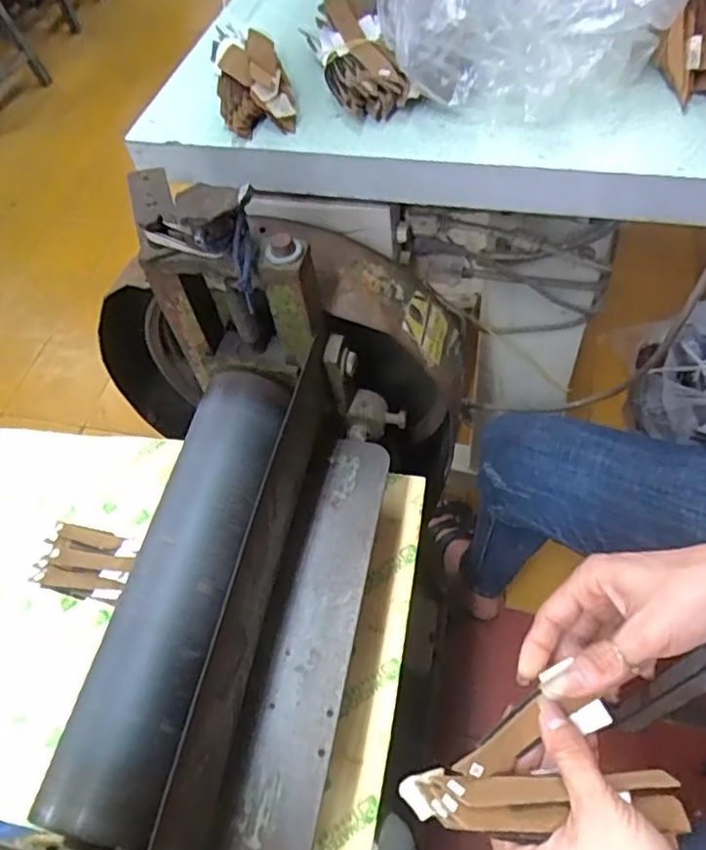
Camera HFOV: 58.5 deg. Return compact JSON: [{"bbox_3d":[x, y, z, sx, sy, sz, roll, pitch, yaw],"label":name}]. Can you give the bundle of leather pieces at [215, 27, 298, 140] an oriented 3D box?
[{"bbox_3d":[-0.081,-0.280,0.508,0.057,0.034,0.108,-11,56,0],"label":"bundle of leather pieces"}]

